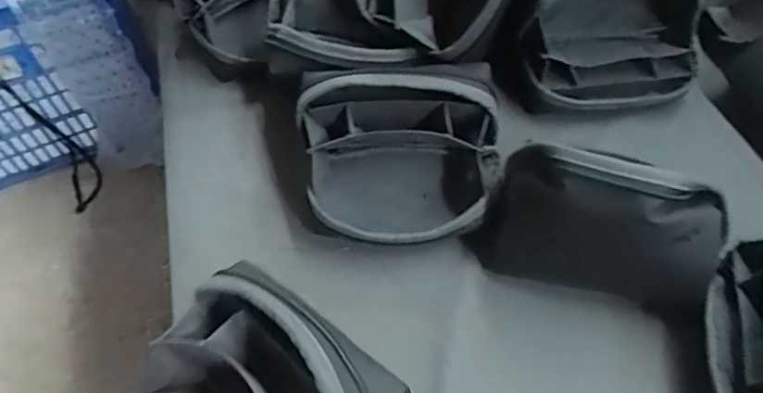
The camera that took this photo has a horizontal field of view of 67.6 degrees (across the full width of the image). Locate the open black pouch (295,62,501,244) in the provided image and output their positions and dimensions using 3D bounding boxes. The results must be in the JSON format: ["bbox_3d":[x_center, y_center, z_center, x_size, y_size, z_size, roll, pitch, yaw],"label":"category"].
[{"bbox_3d":[0.016,-0.030,0.488,0.167,0.127,0.133,-3,56,0],"label":"open black pouch"}]

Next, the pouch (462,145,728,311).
[{"bbox_3d":[0.158,0.020,0.420,0.165,0.137,0.062,19,58,14],"label":"pouch"}]

